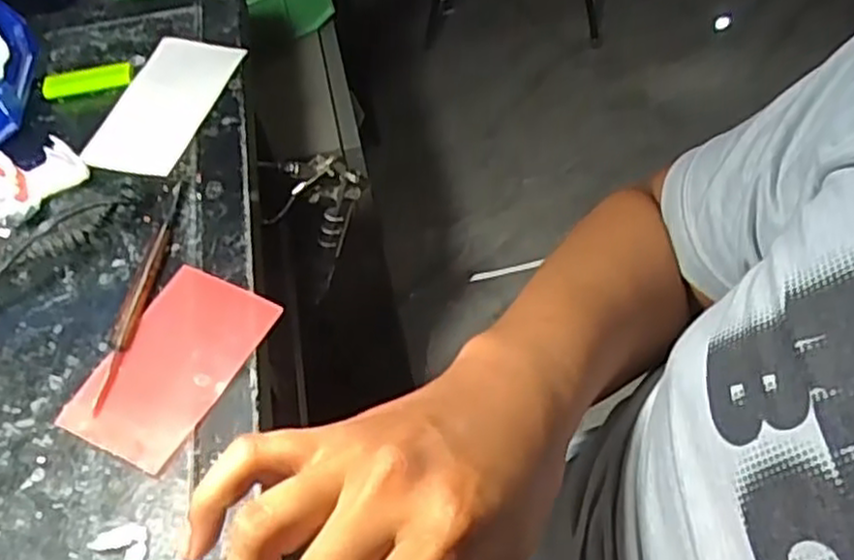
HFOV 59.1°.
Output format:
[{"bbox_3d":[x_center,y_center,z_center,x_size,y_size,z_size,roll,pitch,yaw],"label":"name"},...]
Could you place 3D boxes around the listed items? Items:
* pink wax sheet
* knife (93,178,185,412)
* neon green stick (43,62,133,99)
[{"bbox_3d":[-0.150,0.047,0.442,0.076,0.006,0.119,23,59,21],"label":"pink wax sheet"},{"bbox_3d":[-0.177,0.003,0.468,0.012,0.012,0.166,1,54,7],"label":"knife"},{"bbox_3d":[-0.270,-0.160,0.600,0.072,0.018,0.018,-6,53,2],"label":"neon green stick"}]

